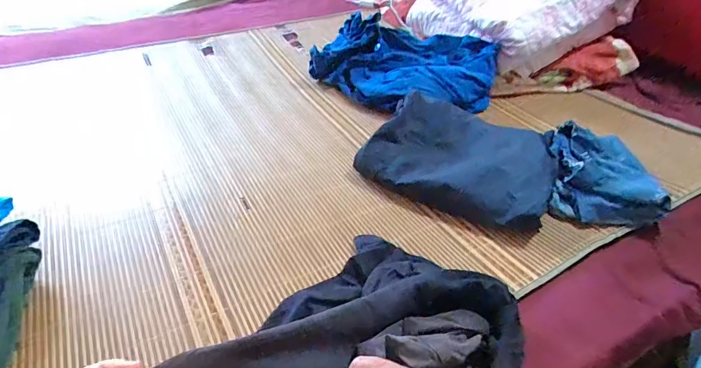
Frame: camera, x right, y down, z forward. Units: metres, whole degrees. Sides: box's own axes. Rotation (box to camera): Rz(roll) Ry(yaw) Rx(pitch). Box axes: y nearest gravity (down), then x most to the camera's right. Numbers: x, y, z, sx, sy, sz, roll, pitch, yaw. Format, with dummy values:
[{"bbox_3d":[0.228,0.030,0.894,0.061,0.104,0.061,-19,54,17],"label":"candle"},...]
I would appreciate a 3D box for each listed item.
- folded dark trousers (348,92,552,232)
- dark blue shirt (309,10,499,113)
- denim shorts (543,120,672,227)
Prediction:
[{"bbox_3d":[0.186,-0.047,0.707,0.294,0.073,0.217,23,41,22],"label":"folded dark trousers"},{"bbox_3d":[0.123,-0.265,0.939,0.374,0.107,0.259,24,44,25],"label":"dark blue shirt"},{"bbox_3d":[0.388,-0.018,0.665,0.144,0.061,0.217,11,40,11],"label":"denim shorts"}]

